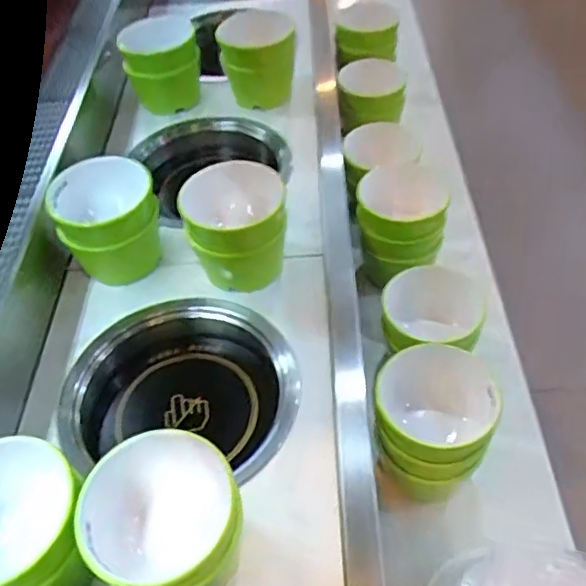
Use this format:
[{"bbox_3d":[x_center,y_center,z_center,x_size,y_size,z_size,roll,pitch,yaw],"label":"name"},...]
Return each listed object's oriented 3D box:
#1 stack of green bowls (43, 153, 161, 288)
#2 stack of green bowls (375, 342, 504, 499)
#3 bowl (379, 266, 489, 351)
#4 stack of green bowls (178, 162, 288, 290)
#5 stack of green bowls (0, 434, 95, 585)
[{"bbox_3d":[-0.207,-0.083,0.696,0.112,0.105,0.107,-21,51,-12],"label":"stack of green bowls"},{"bbox_3d":[0.136,0.133,0.609,0.113,0.128,0.115,9,51,12],"label":"stack of green bowls"},{"bbox_3d":[0.160,0.026,0.691,0.120,0.068,0.099,-3,50,2],"label":"bowl"},{"bbox_3d":[-0.059,-0.072,0.672,0.106,0.097,0.101,-5,50,1],"label":"stack of green bowls"},{"bbox_3d":[-0.213,0.177,0.472,0.120,0.081,0.110,10,52,13],"label":"stack of green bowls"}]

